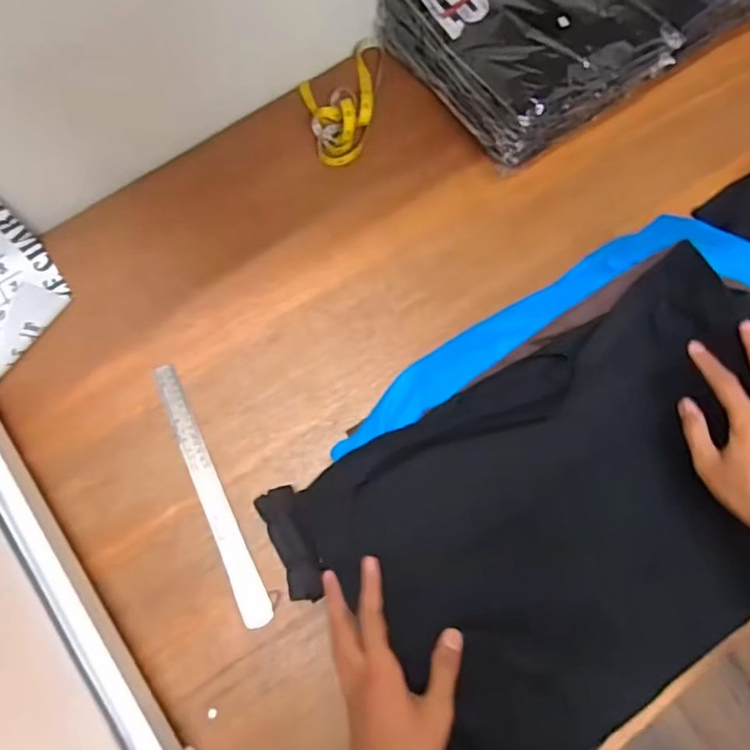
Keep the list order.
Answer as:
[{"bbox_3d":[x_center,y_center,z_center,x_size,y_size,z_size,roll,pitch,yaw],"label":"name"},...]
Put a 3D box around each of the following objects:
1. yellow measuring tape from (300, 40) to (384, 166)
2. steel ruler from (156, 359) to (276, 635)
[{"bbox_3d":[-0.052,-0.397,0.817,0.105,0.044,0.211,12,76,4],"label":"yellow measuring tape"},{"bbox_3d":[-0.194,0.133,0.689,0.035,0.008,0.325,-27,74,1],"label":"steel ruler"}]

